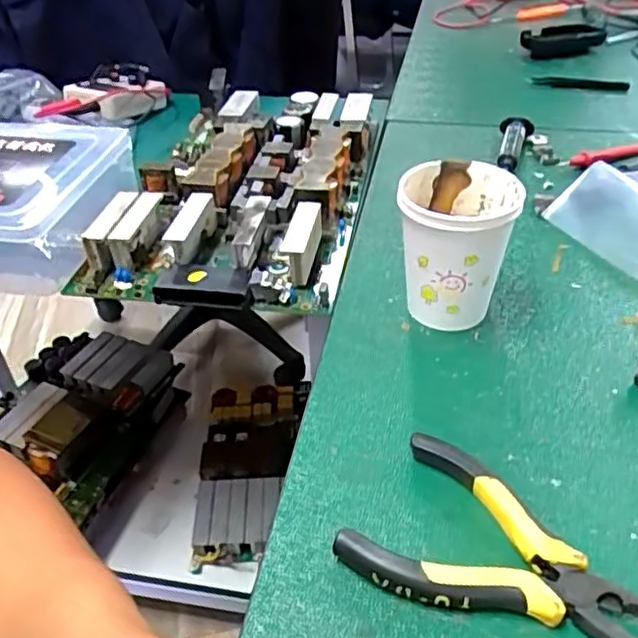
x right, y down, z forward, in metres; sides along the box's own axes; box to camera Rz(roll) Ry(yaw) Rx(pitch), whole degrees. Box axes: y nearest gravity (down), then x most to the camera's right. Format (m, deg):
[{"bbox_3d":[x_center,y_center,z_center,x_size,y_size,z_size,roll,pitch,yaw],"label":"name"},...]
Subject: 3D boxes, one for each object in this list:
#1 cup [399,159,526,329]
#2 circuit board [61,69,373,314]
[{"bbox_3d":[0.087,-0.043,0.418,0.067,0.094,0.072,-2,39,2],"label":"cup"},{"bbox_3d":[-0.058,-0.134,0.583,0.190,0.039,0.375,4,39,9],"label":"circuit board"}]

